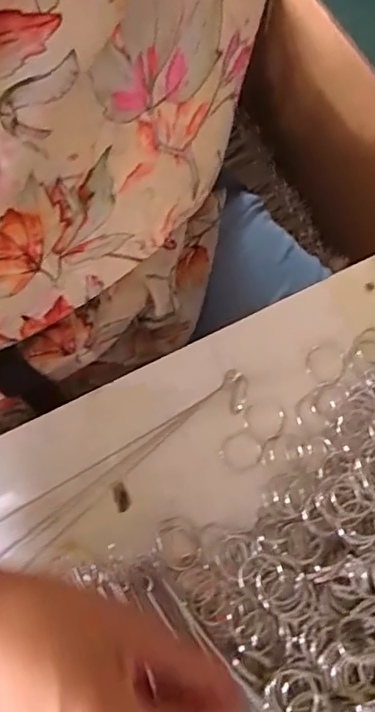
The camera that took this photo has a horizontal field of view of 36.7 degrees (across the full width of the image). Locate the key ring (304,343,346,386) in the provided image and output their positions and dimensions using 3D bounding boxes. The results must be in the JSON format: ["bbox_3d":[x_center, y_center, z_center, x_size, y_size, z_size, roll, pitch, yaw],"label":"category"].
[{"bbox_3d":[0.088,0.005,0.360,0.026,0.004,0.027,0,79,1],"label":"key ring"}]

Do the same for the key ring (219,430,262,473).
[{"bbox_3d":[0.033,0.059,0.346,0.026,0.004,0.025,0,79,1],"label":"key ring"}]

